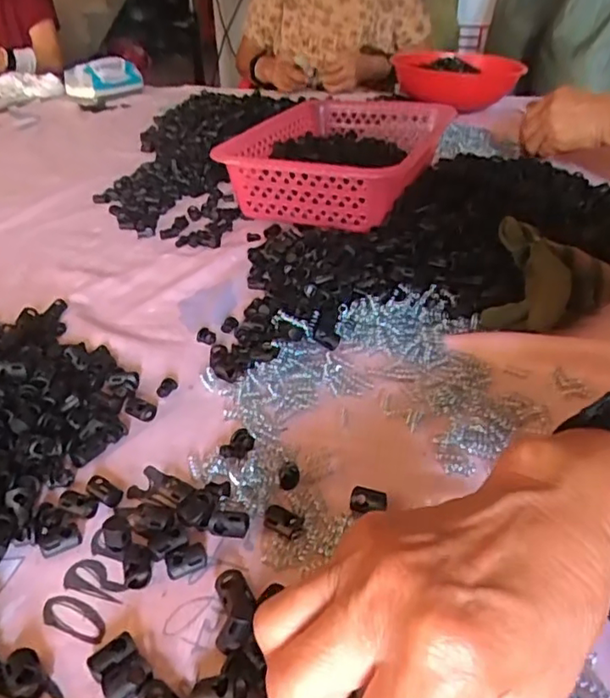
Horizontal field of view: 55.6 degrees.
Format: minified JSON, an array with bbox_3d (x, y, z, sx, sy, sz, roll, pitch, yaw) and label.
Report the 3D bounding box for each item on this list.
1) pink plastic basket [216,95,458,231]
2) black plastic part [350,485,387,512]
[{"bbox_3d":[0.052,-0.236,0.723,0.212,0.086,0.323,11,36,17],"label":"pink plastic basket"},{"bbox_3d":[0.035,0.083,0.316,0.020,0.010,0.013,5,34,9],"label":"black plastic part"}]

